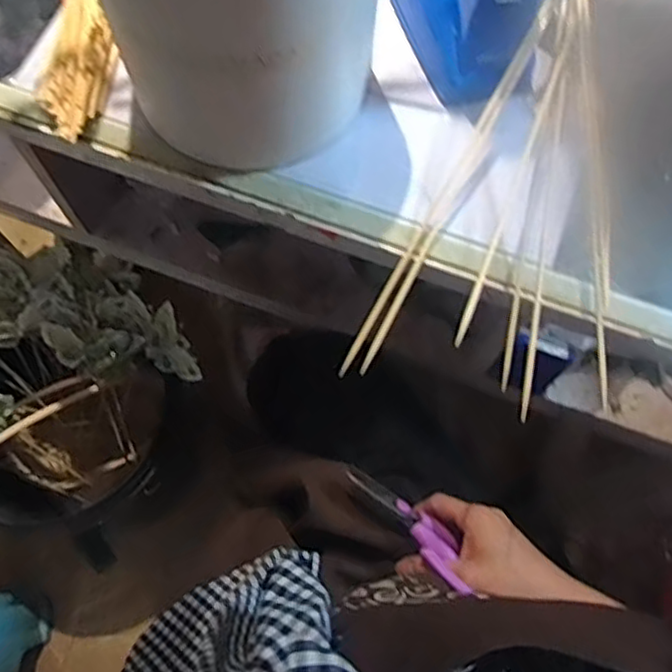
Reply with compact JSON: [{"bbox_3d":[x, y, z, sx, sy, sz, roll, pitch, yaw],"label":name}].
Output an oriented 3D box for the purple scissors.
[{"bbox_3d":[0.059,0.144,0.526,0.128,0.051,0.012,37,103,26],"label":"purple scissors"}]

